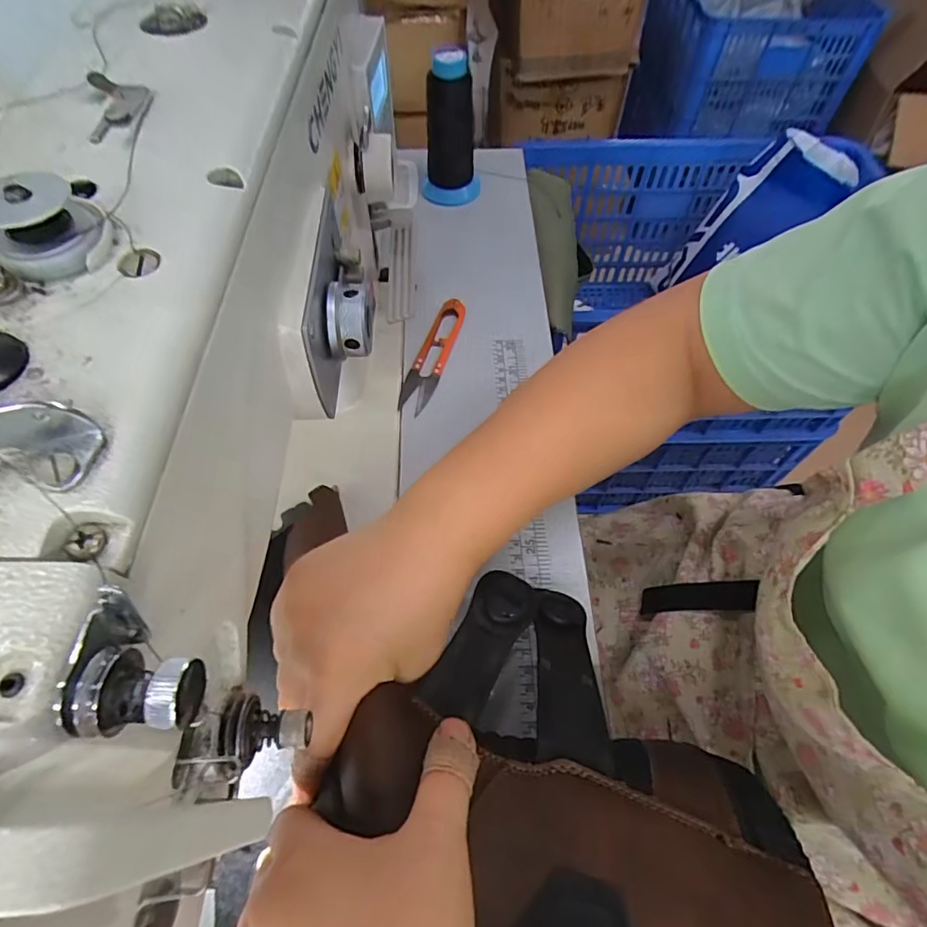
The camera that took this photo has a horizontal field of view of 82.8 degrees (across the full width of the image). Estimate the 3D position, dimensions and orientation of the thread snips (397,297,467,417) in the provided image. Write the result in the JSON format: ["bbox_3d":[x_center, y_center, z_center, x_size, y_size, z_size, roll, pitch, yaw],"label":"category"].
[{"bbox_3d":[-0.025,-0.090,0.429,0.026,0.011,0.112,14,61,8],"label":"thread snips"}]

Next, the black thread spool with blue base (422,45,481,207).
[{"bbox_3d":[-0.012,-0.316,0.498,0.055,0.129,0.049,0,60,0],"label":"black thread spool with blue base"}]

